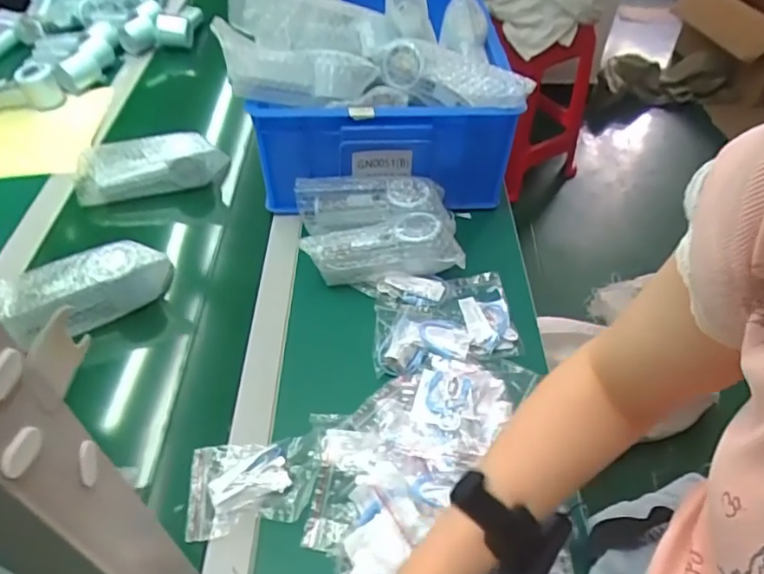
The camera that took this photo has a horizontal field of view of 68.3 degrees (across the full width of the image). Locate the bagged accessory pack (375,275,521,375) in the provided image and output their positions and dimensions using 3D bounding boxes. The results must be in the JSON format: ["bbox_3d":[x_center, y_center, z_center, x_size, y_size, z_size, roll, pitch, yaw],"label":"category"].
[{"bbox_3d":[0.071,0.037,0.662,0.173,0.020,0.120,-6,49,-11],"label":"bagged accessory pack"}]

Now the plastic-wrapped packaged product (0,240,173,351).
[{"bbox_3d":[-0.343,-0.001,0.647,0.183,0.069,0.072,-25,55,-25],"label":"plastic-wrapped packaged product"}]

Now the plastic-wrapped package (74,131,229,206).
[{"bbox_3d":[-0.329,-0.179,0.806,0.198,0.069,0.062,-11,50,-15],"label":"plastic-wrapped package"}]

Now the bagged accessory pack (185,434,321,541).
[{"bbox_3d":[-0.120,0.184,0.528,0.118,0.022,0.082,-5,49,-10],"label":"bagged accessory pack"}]

